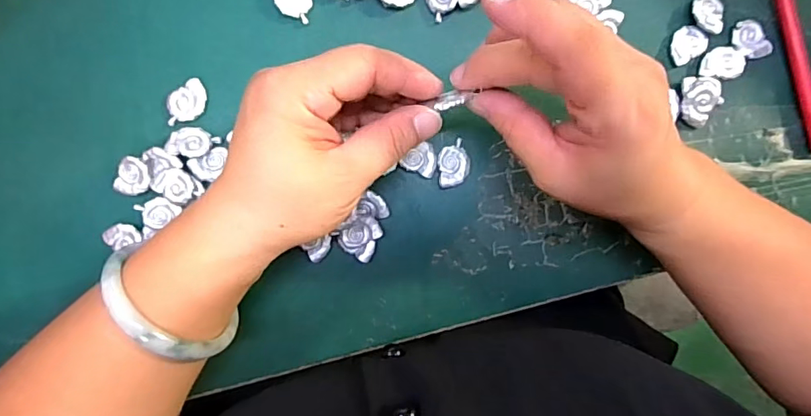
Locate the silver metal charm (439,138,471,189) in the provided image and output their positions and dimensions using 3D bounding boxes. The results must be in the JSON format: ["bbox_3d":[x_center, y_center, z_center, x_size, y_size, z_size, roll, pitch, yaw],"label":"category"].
[{"bbox_3d":[0.028,-0.026,0.286,0.018,0.006,0.027,-1,92,-2],"label":"silver metal charm"}]

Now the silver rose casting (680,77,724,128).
[{"bbox_3d":[0.173,-0.062,0.287,0.026,0.008,0.028,0,92,-2],"label":"silver rose casting"}]

